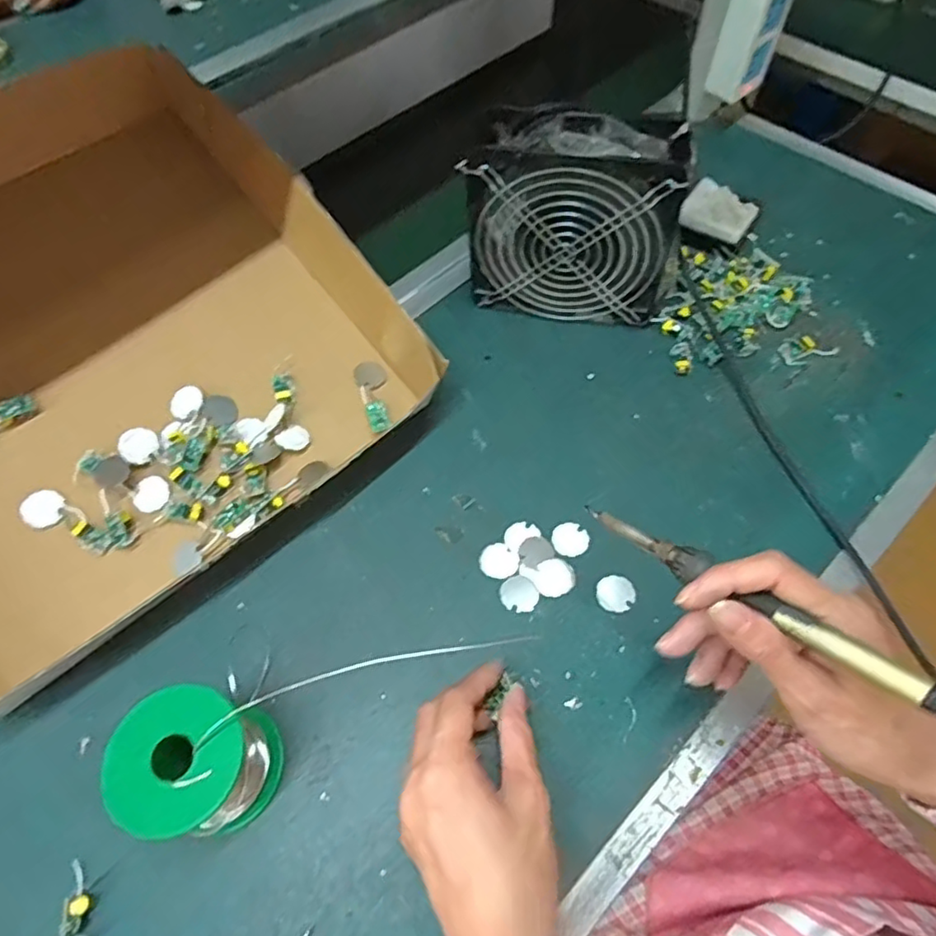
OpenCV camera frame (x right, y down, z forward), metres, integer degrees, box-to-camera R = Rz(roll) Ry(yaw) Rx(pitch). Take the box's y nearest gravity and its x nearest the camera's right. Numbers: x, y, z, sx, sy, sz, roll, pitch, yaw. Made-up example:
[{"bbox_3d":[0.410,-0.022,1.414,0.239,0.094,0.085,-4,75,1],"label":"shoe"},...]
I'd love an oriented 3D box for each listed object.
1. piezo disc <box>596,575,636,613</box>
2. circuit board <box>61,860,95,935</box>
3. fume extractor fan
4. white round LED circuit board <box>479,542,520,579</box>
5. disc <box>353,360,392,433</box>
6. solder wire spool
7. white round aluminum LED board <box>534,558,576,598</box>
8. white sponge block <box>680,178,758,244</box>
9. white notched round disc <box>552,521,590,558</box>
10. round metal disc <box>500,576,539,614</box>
[{"bbox_3d":[0.099,0.084,0.413,0.025,0.004,0.026,-1,61,2],"label":"piezo disc"},{"bbox_3d":[-0.210,0.236,0.334,0.011,0.010,0.041,-17,48,-7],"label":"circuit board"},{"bbox_3d":[0.083,-0.186,0.477,0.154,0.150,0.065,14,62,10],"label":"fume extractor fan"},{"bbox_3d":[0.021,0.064,0.423,0.026,0.004,0.024,-1,61,2],"label":"white round LED circuit board"},{"bbox_3d":[-0.072,-0.056,0.482,0.023,0.012,0.064,-15,62,-6],"label":"disc"},{"bbox_3d":[-0.145,0.160,0.335,0.065,0.073,0.067,-1,61,2],"label":"solder wire spool"},{"bbox_3d":[0.059,0.074,0.420,0.027,0.004,0.026,-1,61,2],"label":"white round aluminum LED board"},{"bbox_3d":[0.229,-0.234,0.566,0.061,0.016,0.053,31,66,17],"label":"white sponge block"},{"bbox_3d":[0.072,0.049,0.432,0.025,0.004,0.025,-1,61,2],"label":"white notched round disc"},{"bbox_3d":[0.034,0.084,0.415,0.024,0.004,0.024,-1,61,2],"label":"round metal disc"}]

